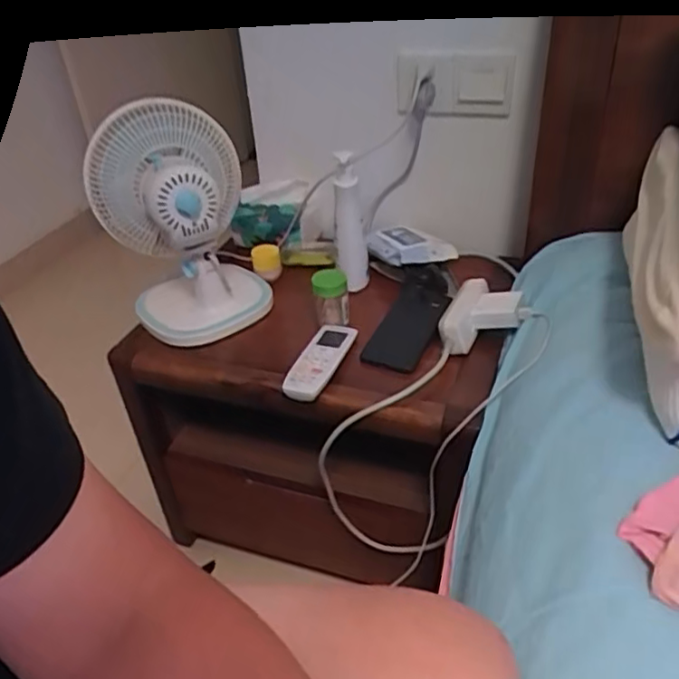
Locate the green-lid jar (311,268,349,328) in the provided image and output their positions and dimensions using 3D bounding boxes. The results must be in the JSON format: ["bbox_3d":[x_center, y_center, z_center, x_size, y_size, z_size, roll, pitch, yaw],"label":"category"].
[{"bbox_3d":[-0.013,-0.058,0.879,0.048,0.074,0.041,-7,36,-2],"label":"green-lid jar"}]

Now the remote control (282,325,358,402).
[{"bbox_3d":[-0.022,0.024,0.811,0.051,0.028,0.142,12,40,23],"label":"remote control"}]

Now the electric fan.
[{"bbox_3d":[-0.219,-0.155,0.872,0.201,0.279,0.176,-16,37,-14],"label":"electric fan"}]

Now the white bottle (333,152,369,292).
[{"bbox_3d":[0.014,-0.177,0.937,0.046,0.214,0.050,-4,36,2],"label":"white bottle"}]

